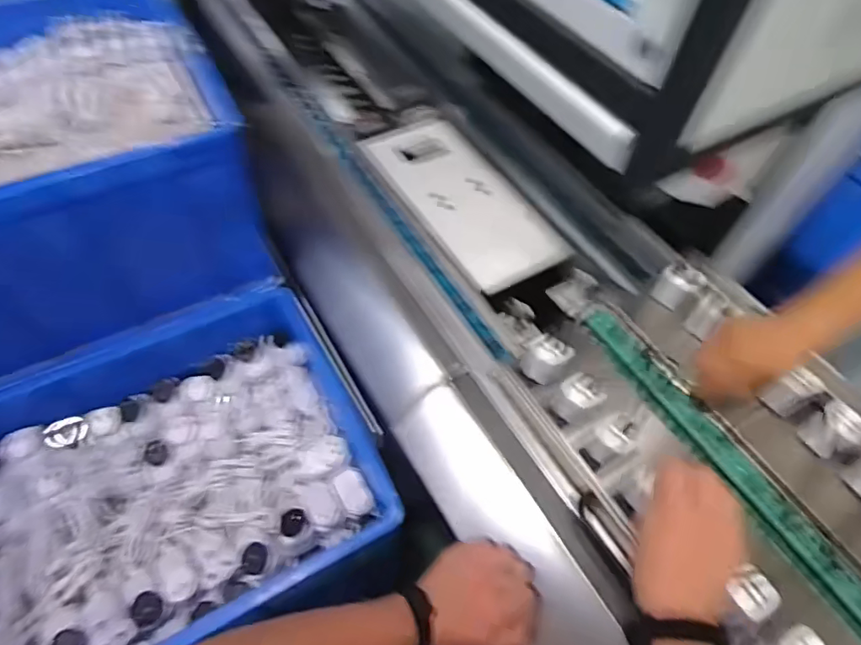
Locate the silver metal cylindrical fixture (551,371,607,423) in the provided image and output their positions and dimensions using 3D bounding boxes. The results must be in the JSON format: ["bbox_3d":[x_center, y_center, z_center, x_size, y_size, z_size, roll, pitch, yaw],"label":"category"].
[{"bbox_3d":[0.172,0.087,0.616,0.041,0.064,0.039,2,56,-2],"label":"silver metal cylindrical fixture"}]

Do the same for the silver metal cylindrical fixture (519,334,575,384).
[{"bbox_3d":[0.141,0.045,0.640,0.043,0.049,0.042,35,61,19],"label":"silver metal cylindrical fixture"}]

